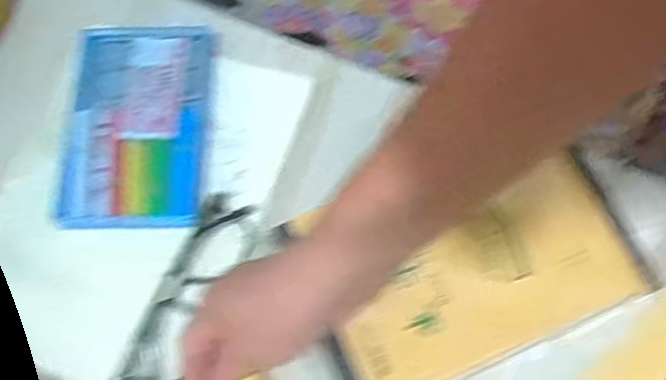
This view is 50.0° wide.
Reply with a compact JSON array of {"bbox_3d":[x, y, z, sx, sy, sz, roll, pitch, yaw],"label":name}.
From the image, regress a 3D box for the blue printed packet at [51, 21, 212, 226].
[{"bbox_3d":[-0.141,-0.048,0.509,0.102,0.020,0.154,0,64,0],"label":"blue printed packet"}]

